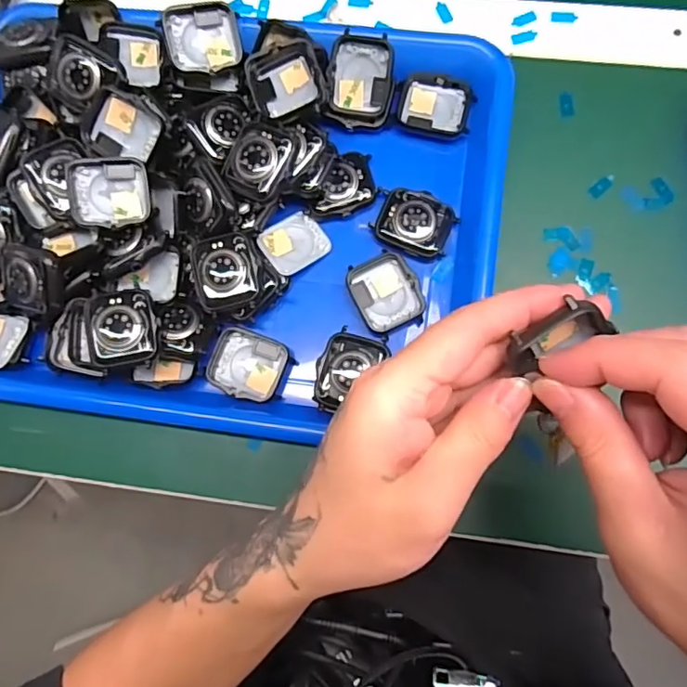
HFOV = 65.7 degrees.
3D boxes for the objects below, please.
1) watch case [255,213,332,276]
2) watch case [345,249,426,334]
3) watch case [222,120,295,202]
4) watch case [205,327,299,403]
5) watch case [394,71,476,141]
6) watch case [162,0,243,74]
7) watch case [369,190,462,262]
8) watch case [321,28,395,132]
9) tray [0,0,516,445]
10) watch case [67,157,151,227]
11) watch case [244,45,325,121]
[{"bbox_3d":[-0.030,-0.062,0.324,0.036,0.009,0.034,-36,80,-2],"label":"watch case"},{"bbox_3d":[0.025,-0.030,0.318,0.039,0.010,0.045,-27,80,0],"label":"watch case"},{"bbox_3d":[-0.050,-0.105,0.302,0.037,0.013,0.039,22,83,7],"label":"watch case"},{"bbox_3d":[-0.055,0.014,0.315,0.046,0.010,0.038,20,83,7],"label":"watch case"},{"bbox_3d":[0.056,-0.148,0.331,0.047,0.008,0.035,15,83,6],"label":"watch case"},{"bbox_3d":[-0.084,-0.183,0.319,0.042,0.010,0.037,-13,104,-12],"label":"watch case"},{"bbox_3d":[0.042,-0.073,0.320,0.045,0.007,0.038,21,83,7],"label":"watch case"},{"bbox_3d":[0.011,-0.160,0.326,0.040,0.008,0.050,8,111,0],"label":"watch case"},{"bbox_3d":[-0.077,-0.077,0.318,0.328,0.049,0.249,8,82,5],"label":"tray"},{"bbox_3d":[-0.133,-0.086,0.304,0.042,0.009,0.038,1,96,-17],"label":"watch case"},{"bbox_3d":[-0.034,-0.153,0.310,0.040,0.012,0.044,-16,80,2],"label":"watch case"}]

